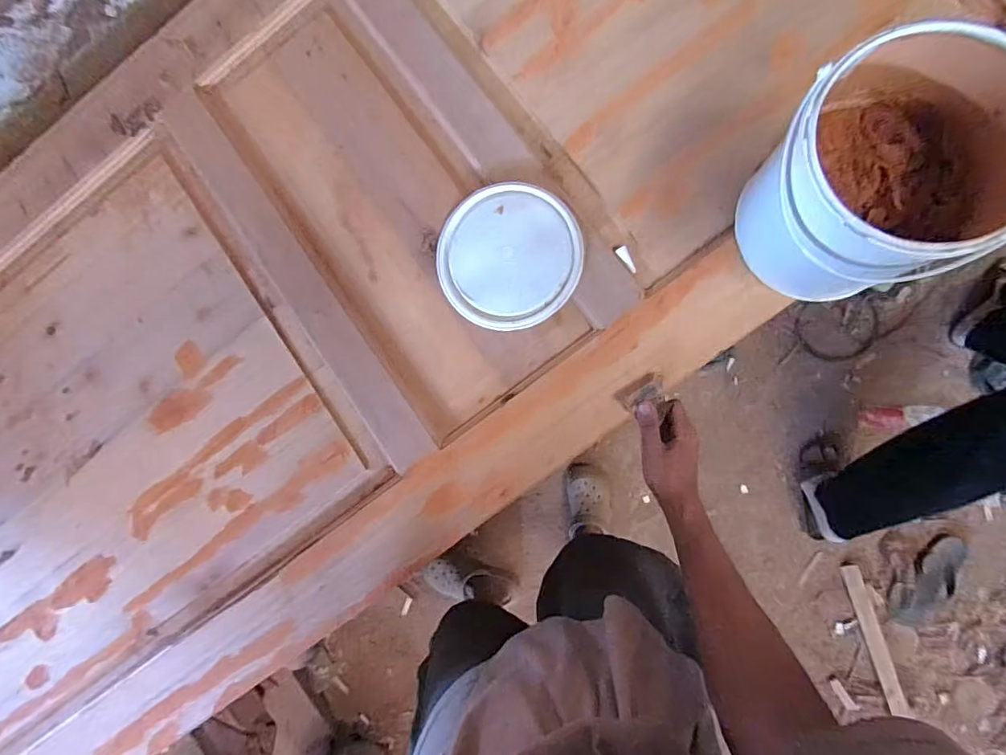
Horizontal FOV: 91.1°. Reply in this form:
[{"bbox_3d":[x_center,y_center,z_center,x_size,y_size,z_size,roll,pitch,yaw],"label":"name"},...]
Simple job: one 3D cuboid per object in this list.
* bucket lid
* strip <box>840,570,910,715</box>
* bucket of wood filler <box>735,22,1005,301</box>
[{"bbox_3d":[0.008,-0.149,0.601,0.168,0.024,0.177,-1,87,9],"label":"bucket lid"},{"bbox_3d":[0.950,0.666,1.260,0.042,0.020,0.365,-16,86,6],"label":"strip"},{"bbox_3d":[0.341,-0.173,0.461,0.180,0.196,0.174,-1,87,9],"label":"bucket of wood filler"}]

